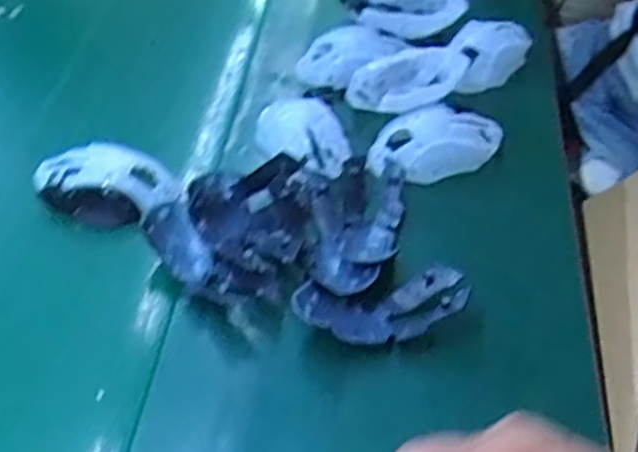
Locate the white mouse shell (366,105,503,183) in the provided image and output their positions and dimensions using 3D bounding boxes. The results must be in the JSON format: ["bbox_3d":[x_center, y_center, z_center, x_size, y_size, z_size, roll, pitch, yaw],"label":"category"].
[{"bbox_3d":[0.101,-0.072,0.646,0.116,0.033,0.064,-3,46,-2],"label":"white mouse shell"}]

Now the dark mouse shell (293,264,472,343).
[{"bbox_3d":[0.045,0.059,0.528,0.117,0.030,0.052,-11,47,-10],"label":"dark mouse shell"}]

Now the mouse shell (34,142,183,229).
[{"bbox_3d":[-0.178,-0.033,0.629,0.114,0.041,0.061,-3,46,-2],"label":"mouse shell"}]

